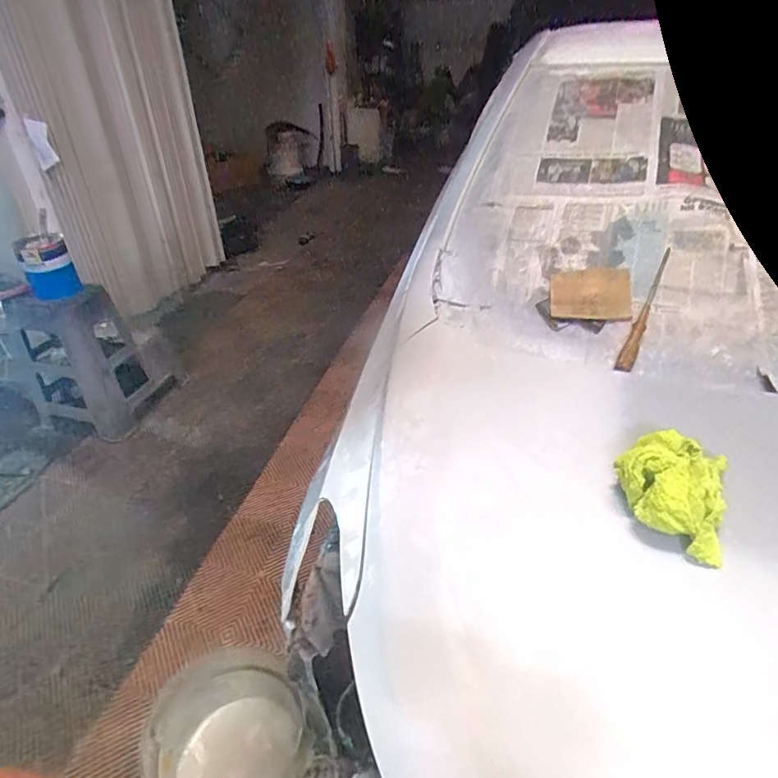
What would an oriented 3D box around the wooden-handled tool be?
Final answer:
[{"bbox_3d":[0.438,-0.134,0.864,0.027,0.018,0.257,20,72,27],"label":"wooden-handled tool"}]

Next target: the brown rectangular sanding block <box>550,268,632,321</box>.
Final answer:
[{"bbox_3d":[0.364,-0.171,0.918,0.133,0.007,0.105,0,68,15],"label":"brown rectangular sanding block"}]

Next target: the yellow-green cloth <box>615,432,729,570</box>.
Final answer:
[{"bbox_3d":[0.340,0.122,0.601,0.121,0.090,0.113,8,36,12],"label":"yellow-green cloth"}]

